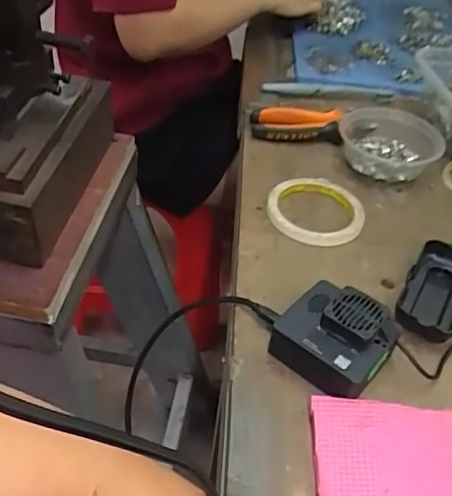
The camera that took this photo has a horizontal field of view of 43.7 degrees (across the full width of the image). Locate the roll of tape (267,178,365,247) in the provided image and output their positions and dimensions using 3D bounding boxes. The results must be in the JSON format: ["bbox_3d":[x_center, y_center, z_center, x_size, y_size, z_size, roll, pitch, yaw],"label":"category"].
[{"bbox_3d":[0.092,-0.041,0.575,0.096,0.011,0.100,2,42,-2],"label":"roll of tape"}]

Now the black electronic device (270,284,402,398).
[{"bbox_3d":[0.083,0.067,0.431,0.072,0.042,0.079,-31,53,-32],"label":"black electronic device"}]

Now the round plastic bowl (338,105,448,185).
[{"bbox_3d":[0.188,-0.122,0.648,0.112,0.044,0.107,2,42,-2],"label":"round plastic bowl"}]

